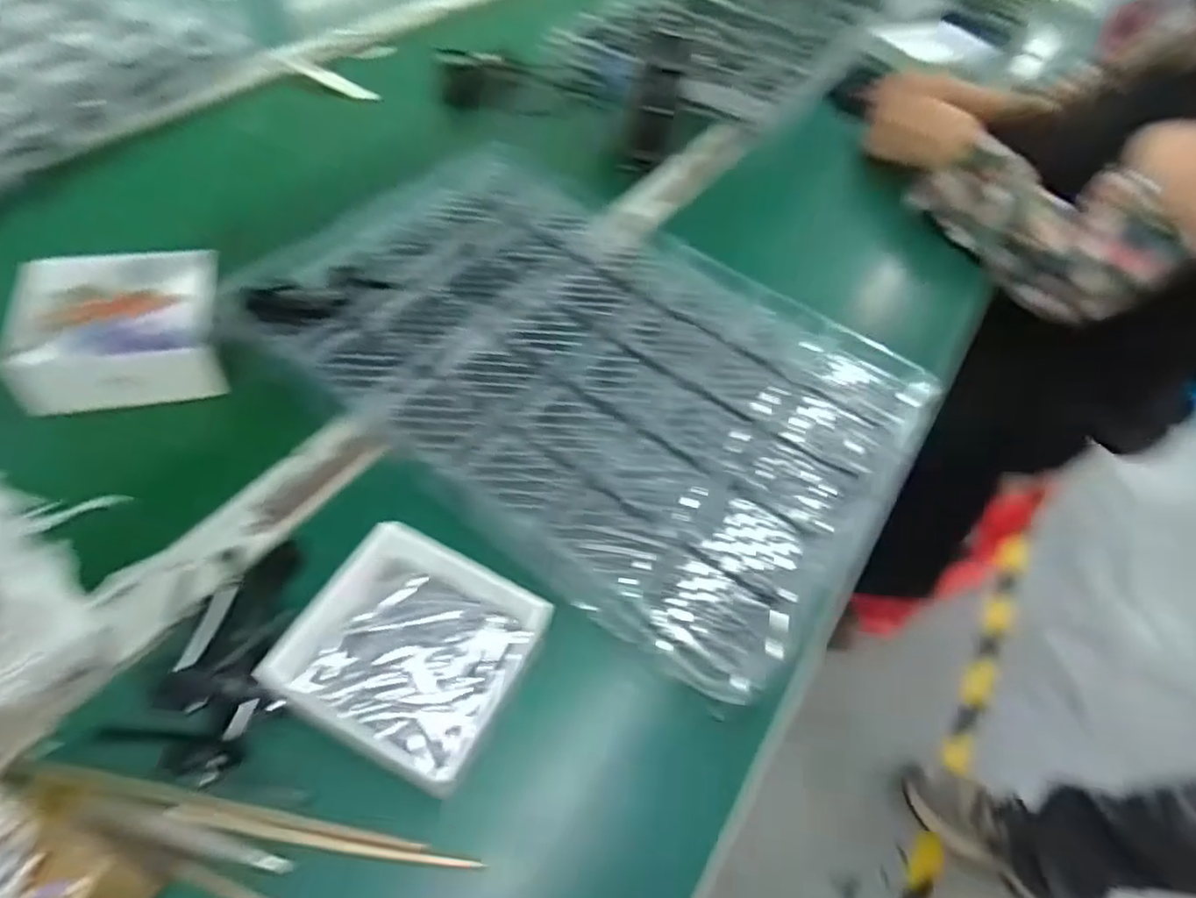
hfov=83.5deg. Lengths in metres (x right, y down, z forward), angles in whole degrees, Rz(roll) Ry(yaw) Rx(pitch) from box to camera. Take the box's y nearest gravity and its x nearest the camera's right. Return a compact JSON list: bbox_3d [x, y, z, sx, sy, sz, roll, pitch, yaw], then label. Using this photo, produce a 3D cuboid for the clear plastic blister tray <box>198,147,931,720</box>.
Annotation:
[{"bbox_3d":[-0.005,-0.069,0.493,0.444,0.027,0.307,33,56,15],"label":"clear plastic blister tray"}]

